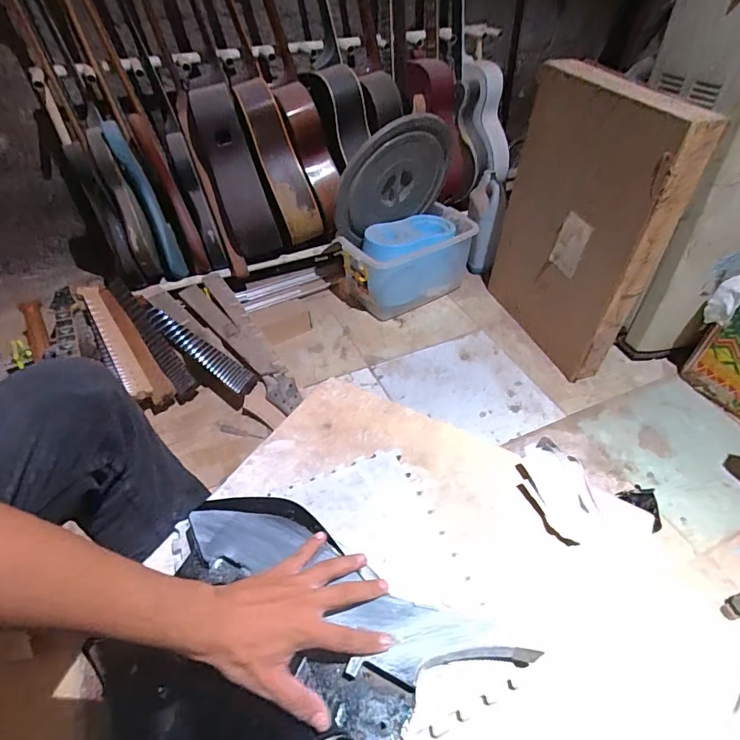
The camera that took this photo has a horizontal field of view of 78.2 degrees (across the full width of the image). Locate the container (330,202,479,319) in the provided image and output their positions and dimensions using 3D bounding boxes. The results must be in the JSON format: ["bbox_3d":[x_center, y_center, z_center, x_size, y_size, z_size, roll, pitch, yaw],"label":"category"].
[{"bbox_3d":[0.154,-0.376,1.555,0.481,0.230,0.225,-24,50,-21],"label":"container"}]

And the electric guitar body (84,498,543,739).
[{"bbox_3d":[-0.076,0.290,0.436,0.364,0.046,0.259,23,50,21],"label":"electric guitar body"}]

